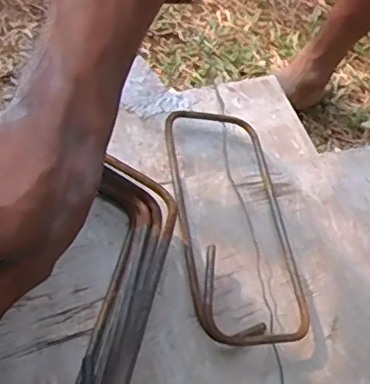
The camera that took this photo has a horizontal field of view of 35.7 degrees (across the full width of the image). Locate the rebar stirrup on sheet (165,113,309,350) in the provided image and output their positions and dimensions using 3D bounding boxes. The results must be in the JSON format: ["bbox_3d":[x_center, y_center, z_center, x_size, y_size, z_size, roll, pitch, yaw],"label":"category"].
[{"bbox_3d":[0.050,0.025,0.557,0.121,0.020,0.243,3,60,-28],"label":"rebar stirrup on sheet"}]

